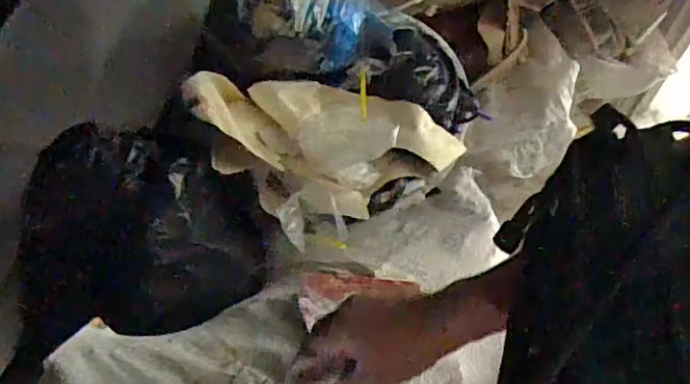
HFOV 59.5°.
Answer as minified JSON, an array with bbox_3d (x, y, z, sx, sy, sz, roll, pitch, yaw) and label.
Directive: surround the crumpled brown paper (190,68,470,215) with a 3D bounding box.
[{"bbox_3d":[-0.039,-0.074,0.817,0.362,0.091,0.195,18,66,12],"label":"crumpled brown paper"}]

